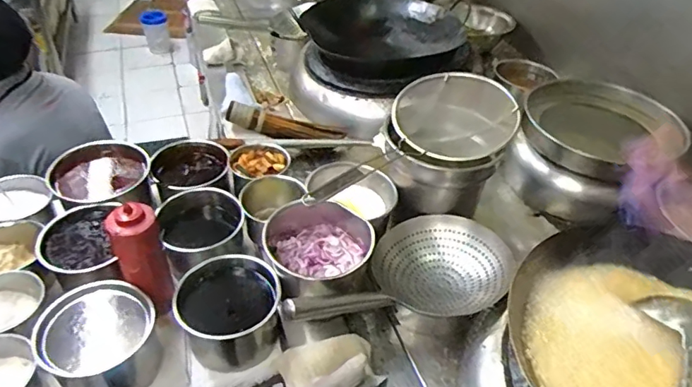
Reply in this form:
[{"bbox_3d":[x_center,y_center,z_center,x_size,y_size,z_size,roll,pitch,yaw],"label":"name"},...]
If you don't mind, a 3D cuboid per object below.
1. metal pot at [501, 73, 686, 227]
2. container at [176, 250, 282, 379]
[{"bbox_3d":[0.532,-0.137,1.139,0.292,0.142,0.300,24,44,21],"label":"metal pot"},{"bbox_3d":[-0.178,0.180,0.778,0.143,0.096,0.149,2,41,-2],"label":"container"}]

